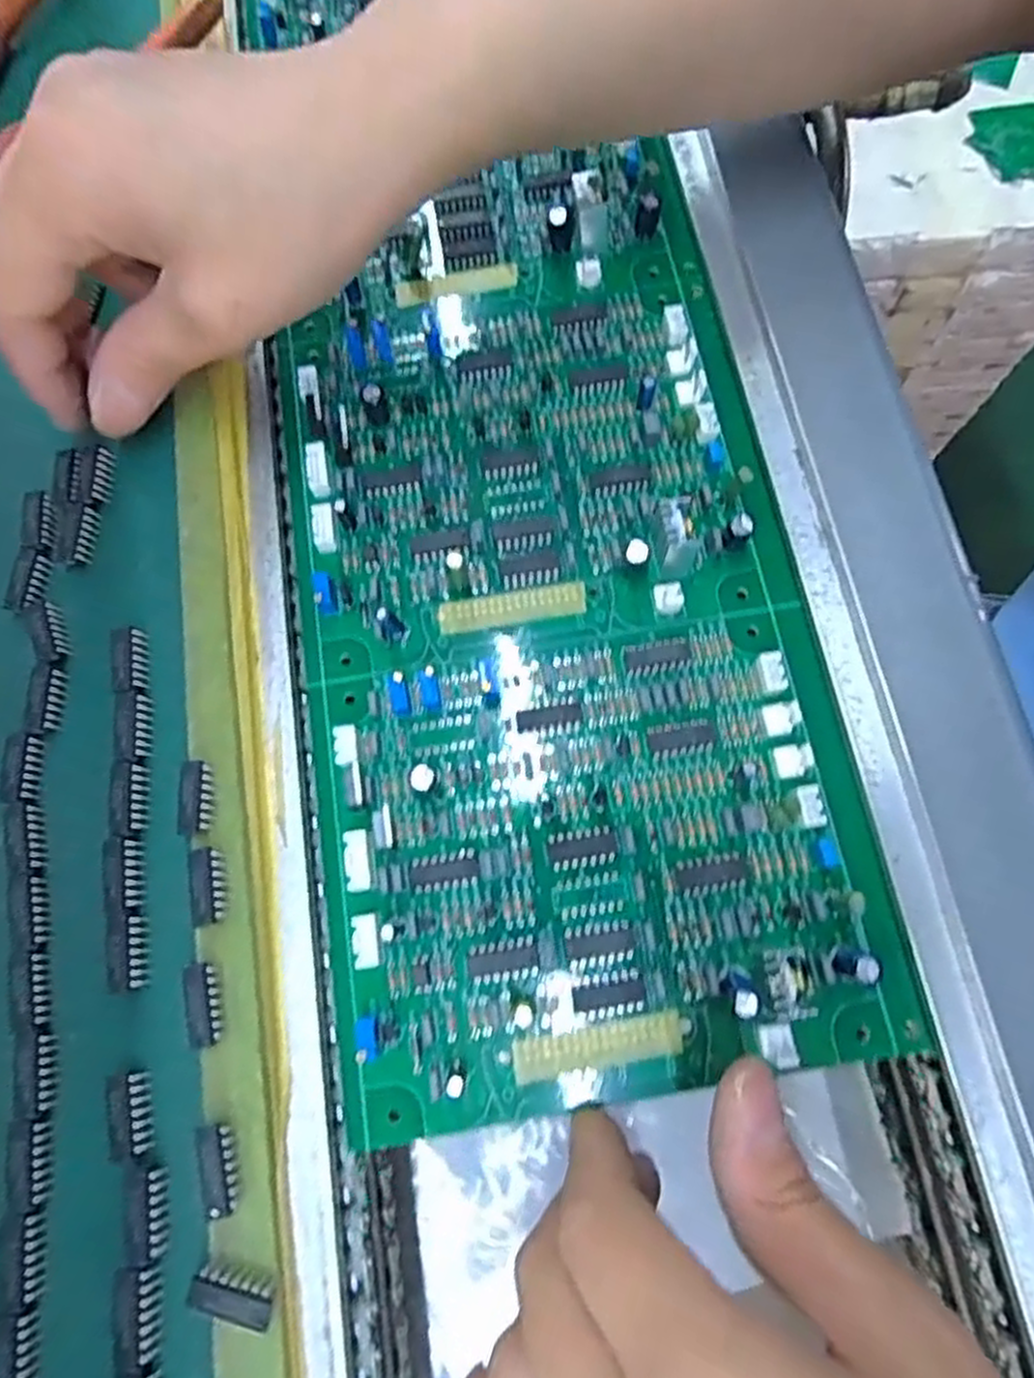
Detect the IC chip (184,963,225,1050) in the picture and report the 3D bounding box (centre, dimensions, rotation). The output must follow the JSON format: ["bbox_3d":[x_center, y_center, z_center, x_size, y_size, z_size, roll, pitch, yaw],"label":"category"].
[{"bbox_3d":[-0.075,0.075,0.183,0.007,0.004,0.019,-14,73,-3],"label":"IC chip"}]

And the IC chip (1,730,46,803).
[{"bbox_3d":[-0.135,0.021,0.208,0.009,0.004,0.019,-3,73,0],"label":"IC chip"}]

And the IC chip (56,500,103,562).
[{"bbox_3d":[-0.132,-0.047,0.229,0.012,0.004,0.019,2,73,1],"label":"IC chip"}]

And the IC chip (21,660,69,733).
[{"bbox_3d":[-0.133,0.002,0.214,0.009,0.004,0.020,0,73,1],"label":"IC chip"}]

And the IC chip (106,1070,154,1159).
[{"bbox_3d":[-0.091,0.100,0.180,0.009,0.004,0.017,-14,73,-3],"label":"IC chip"}]

